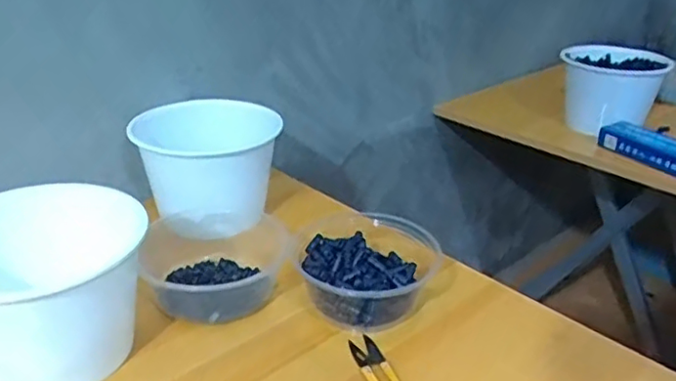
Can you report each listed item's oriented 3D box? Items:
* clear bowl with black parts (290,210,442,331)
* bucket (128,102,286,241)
[{"bbox_3d":[0.024,0.074,0.558,0.104,0.042,0.135,15,30,23],"label":"clear bowl with black parts"},{"bbox_3d":[-0.137,-0.027,0.660,0.117,0.118,0.117,12,29,18],"label":"bucket"}]

